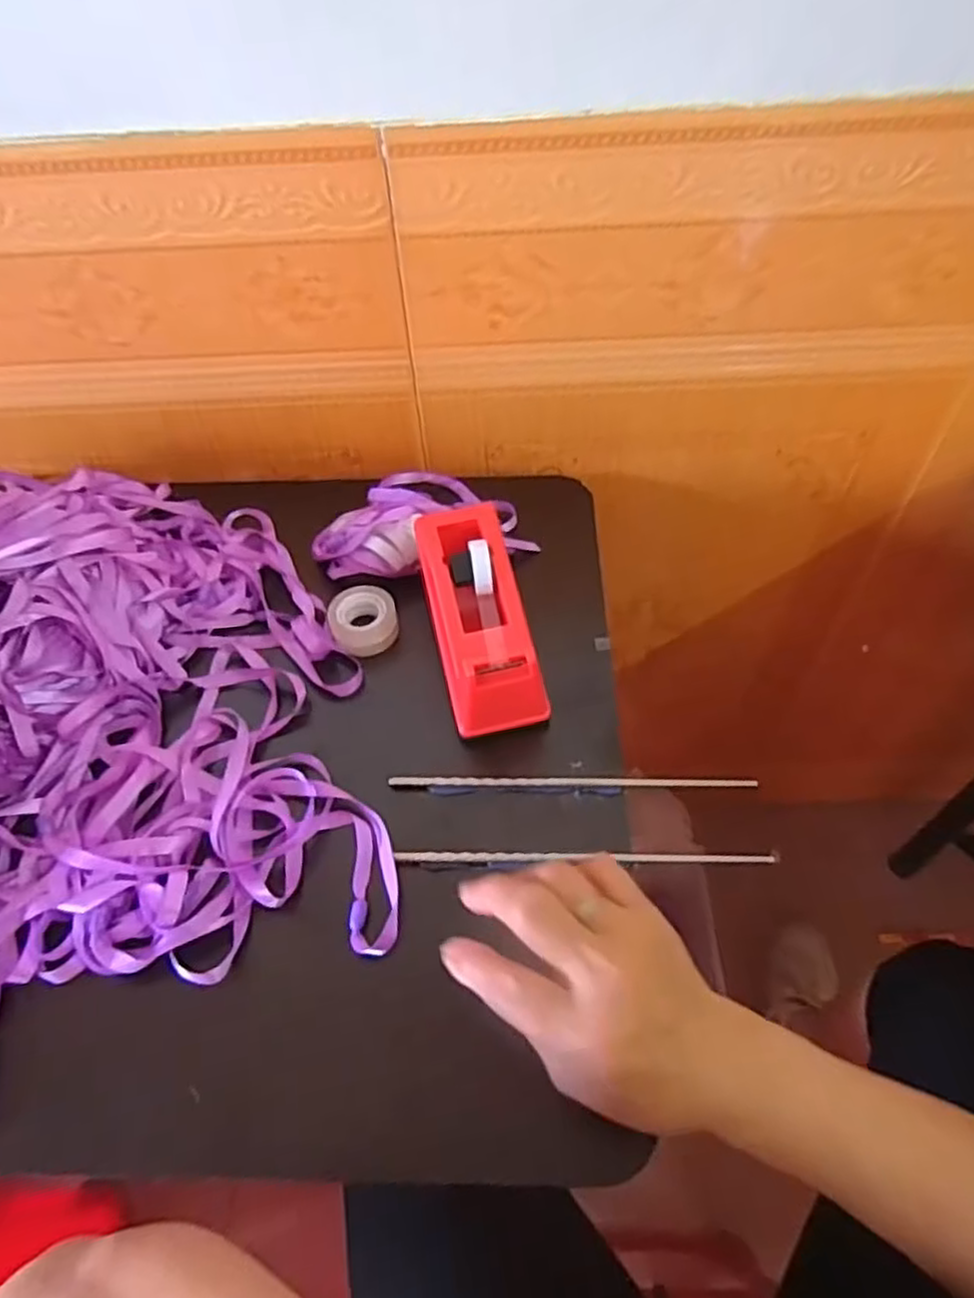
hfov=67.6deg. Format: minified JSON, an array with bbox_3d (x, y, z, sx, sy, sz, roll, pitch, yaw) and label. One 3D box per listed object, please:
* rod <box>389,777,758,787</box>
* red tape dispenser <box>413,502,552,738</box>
[{"bbox_3d":[0.050,0.081,0.446,0.219,0.004,0.007,0,53,3],"label":"rod"},{"bbox_3d":[-0.005,-0.021,0.491,0.061,0.071,0.156,-13,53,-6],"label":"red tape dispenser"}]

